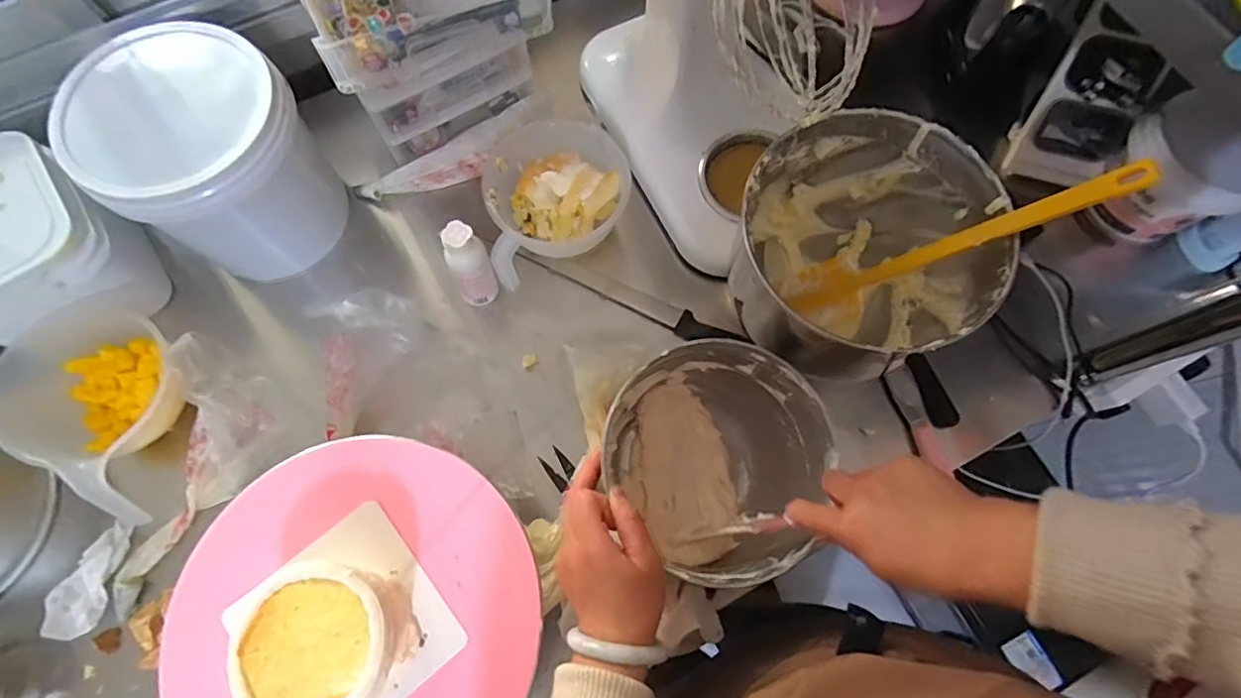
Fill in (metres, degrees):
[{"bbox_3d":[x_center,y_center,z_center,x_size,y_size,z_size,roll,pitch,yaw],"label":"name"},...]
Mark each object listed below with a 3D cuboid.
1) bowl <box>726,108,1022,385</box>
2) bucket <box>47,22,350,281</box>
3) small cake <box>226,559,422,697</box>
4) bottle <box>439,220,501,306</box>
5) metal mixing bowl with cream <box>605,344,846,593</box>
[{"bbox_3d":[0.221,-0.095,0.567,0.222,0.169,0.186,16,73,4],"label":"bowl"},{"bbox_3d":[-0.416,-0.191,0.612,0.173,0.189,0.188,27,74,8],"label":"bucket"},{"bbox_3d":[-0.207,0.208,0.415,0.102,0.070,0.101,0,72,-1],"label":"small cake"},{"bbox_3d":[-0.160,-0.088,0.614,0.043,0.114,0.040,0,72,-1],"label":"bottle"},{"bbox_3d":[0.091,0.104,0.552,0.174,0.146,0.194,-38,76,-12],"label":"metal mixing bowl with cream"}]

